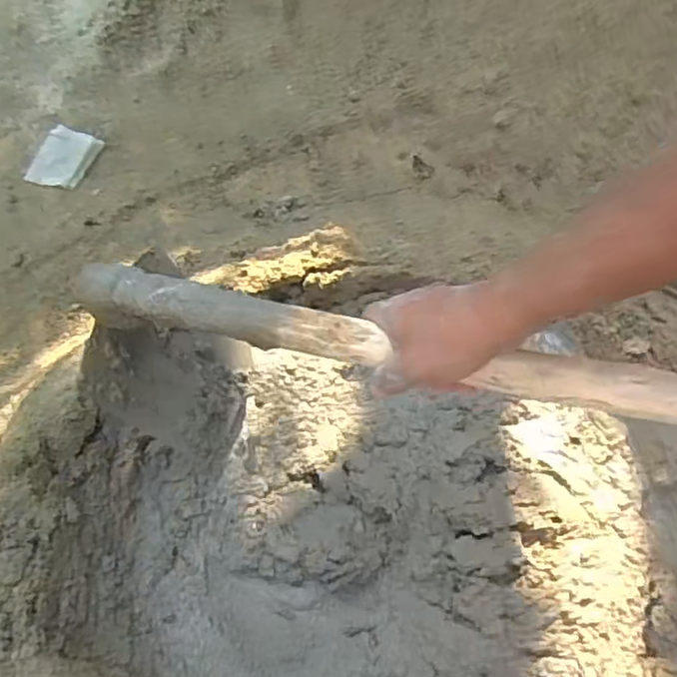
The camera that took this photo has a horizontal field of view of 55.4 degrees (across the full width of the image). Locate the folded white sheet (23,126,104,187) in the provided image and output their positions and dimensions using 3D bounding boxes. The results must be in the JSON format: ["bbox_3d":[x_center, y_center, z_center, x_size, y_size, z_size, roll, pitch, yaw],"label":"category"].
[{"bbox_3d":[-0.542,-0.360,1.273,0.106,0.025,0.133,19,67,11],"label":"folded white sheet"}]

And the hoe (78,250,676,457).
[{"bbox_3d":[0.054,0.047,0.554,0.605,0.271,0.101,1,58,30],"label":"hoe"}]

